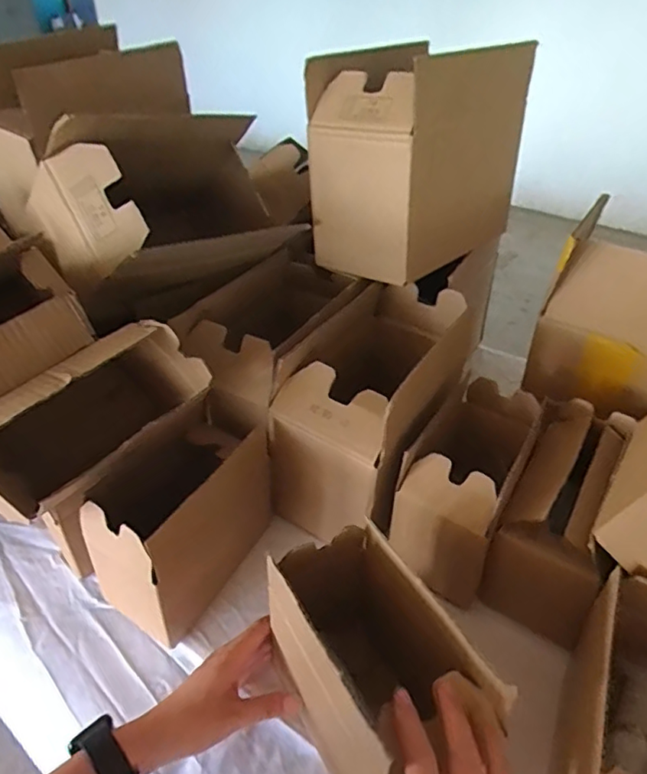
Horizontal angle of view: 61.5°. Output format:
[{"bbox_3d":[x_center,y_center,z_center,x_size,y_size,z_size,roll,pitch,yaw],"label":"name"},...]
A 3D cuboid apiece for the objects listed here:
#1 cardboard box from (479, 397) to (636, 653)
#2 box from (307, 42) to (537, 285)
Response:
[{"bbox_3d":[0.238,0.137,0.563,0.092,0.169,0.190,21,42,23],"label":"cardboard box"},{"bbox_3d":[0.110,-0.282,0.654,0.157,0.213,0.237,32,48,33],"label":"box"}]

